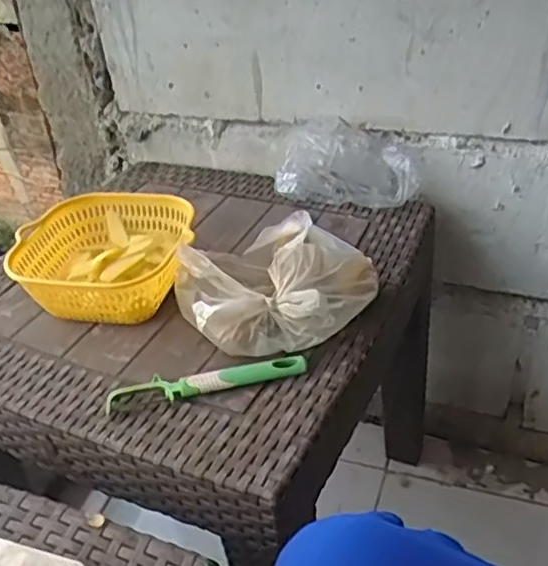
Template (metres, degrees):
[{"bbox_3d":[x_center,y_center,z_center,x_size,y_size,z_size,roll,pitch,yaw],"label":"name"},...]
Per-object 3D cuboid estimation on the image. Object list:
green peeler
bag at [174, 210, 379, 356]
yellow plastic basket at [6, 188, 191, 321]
[{"bbox_3d":[-0.057,0.086,0.559,0.170,0.014,0.023,-9,37,-4],"label":"green peeler"},{"bbox_3d":[-0.001,0.000,0.609,0.183,0.083,0.132,-3,37,5],"label":"bag"},{"bbox_3d":[-0.169,-0.024,0.674,0.170,0.072,0.164,0,37,8],"label":"yellow plastic basket"}]

